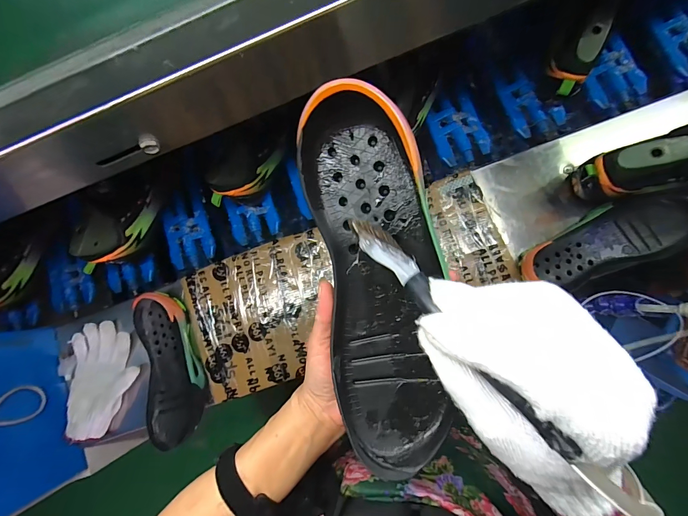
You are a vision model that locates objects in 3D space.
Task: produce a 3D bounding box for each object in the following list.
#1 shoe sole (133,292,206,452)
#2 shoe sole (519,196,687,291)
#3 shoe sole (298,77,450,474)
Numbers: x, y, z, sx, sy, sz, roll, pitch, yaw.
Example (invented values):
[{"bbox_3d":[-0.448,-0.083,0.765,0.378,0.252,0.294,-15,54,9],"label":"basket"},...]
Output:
[{"bbox_3d":[-0.307,0.192,0.603,0.101,0.049,0.262,-11,86,8],"label":"shoe sole"},{"bbox_3d":[0.405,-0.023,0.529,0.266,0.046,0.100,-23,84,7],"label":"shoe sole"},{"bbox_3d":[0.029,0.022,0.246,0.093,0.039,0.269,-7,98,8],"label":"shoe sole"}]

